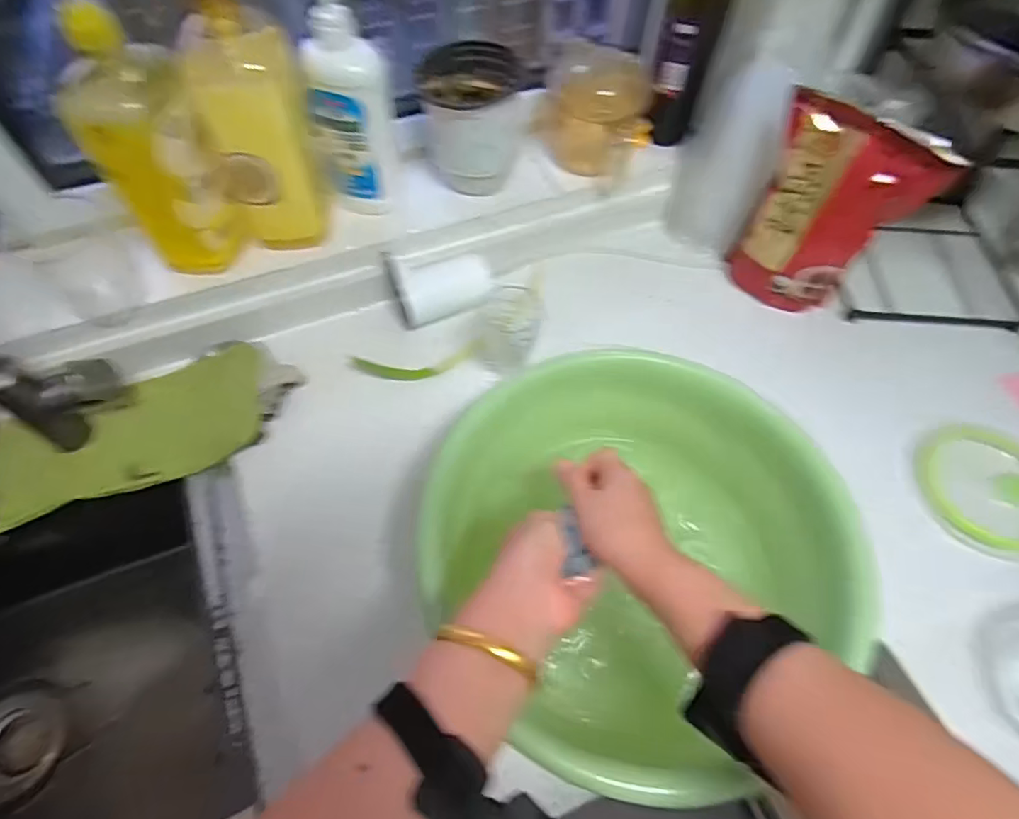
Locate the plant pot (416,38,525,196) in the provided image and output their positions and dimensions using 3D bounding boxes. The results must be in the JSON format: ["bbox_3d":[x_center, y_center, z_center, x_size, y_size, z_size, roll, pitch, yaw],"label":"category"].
[{"bbox_3d":[-0.043,-0.343,0.665,0.117,0.146,0.109,2,58,0],"label":"plant pot"}]

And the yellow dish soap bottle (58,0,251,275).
[{"bbox_3d":[-0.337,-0.253,0.510,0.091,0.268,0.061,-36,66,-21],"label":"yellow dish soap bottle"}]

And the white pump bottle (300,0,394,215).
[{"bbox_3d":[-0.166,-0.316,0.577,0.079,0.239,0.051,-10,59,-7],"label":"white pump bottle"}]

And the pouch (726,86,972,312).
[{"bbox_3d":[0.357,-0.213,0.637,0.154,0.249,0.048,28,62,15],"label":"pouch"}]

